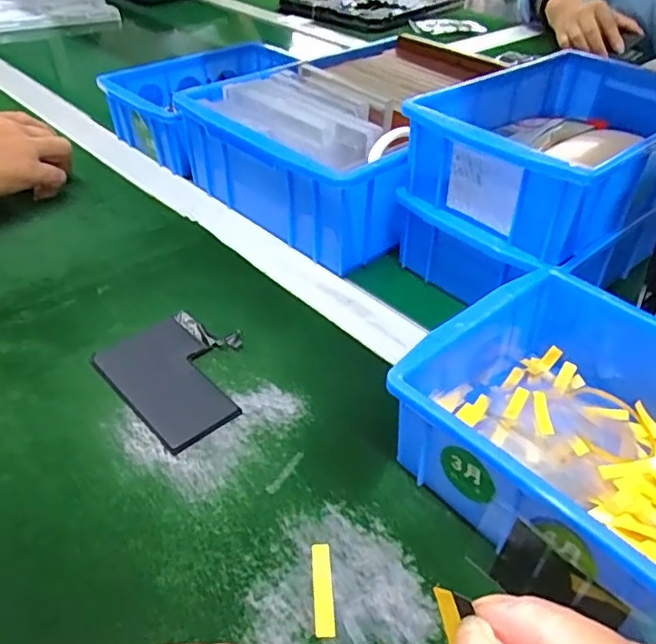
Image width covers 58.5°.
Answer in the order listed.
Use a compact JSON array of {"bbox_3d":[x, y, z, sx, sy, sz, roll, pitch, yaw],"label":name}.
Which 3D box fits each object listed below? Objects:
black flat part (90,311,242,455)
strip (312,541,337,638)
[{"bbox_3d":[-0.088,0.032,0.343,0.064,0.004,0.095,-31,50,-32],"label":"black flat part"},{"bbox_3d":[-0.002,0.113,0.250,0.009,0.004,0.040,-2,41,-3],"label":"strip"}]

